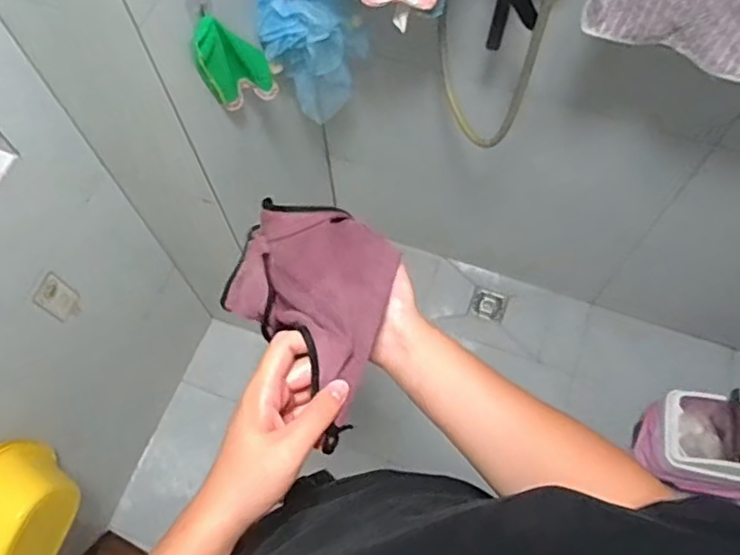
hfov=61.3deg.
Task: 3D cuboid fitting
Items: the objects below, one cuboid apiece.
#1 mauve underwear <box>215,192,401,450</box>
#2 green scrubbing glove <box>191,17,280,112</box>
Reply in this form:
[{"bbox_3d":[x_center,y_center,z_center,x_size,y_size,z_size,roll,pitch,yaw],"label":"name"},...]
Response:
[{"bbox_3d":[-0.044,0.010,0.587,0.153,0.079,0.276,-30,32,-11],"label":"mauve underwear"},{"bbox_3d":[-0.204,-0.318,0.943,0.107,0.161,0.046,-19,65,-6],"label":"green scrubbing glove"}]

